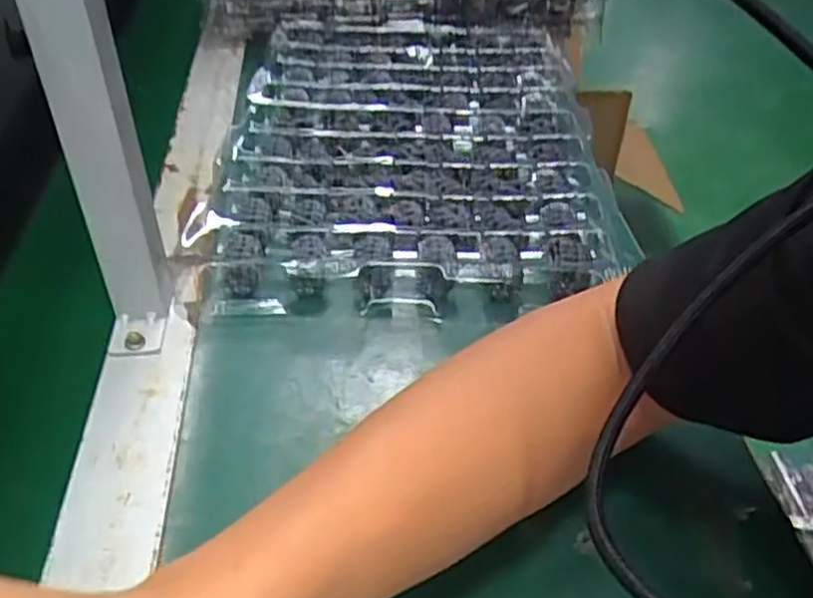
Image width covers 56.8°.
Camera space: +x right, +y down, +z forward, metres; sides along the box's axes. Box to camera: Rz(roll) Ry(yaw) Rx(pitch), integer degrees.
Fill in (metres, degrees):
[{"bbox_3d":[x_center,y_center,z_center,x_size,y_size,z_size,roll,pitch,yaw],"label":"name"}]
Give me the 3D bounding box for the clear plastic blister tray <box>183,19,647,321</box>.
[{"bbox_3d":[0.001,-0.132,0.599,0.280,0.031,0.400,0,41,1],"label":"clear plastic blister tray"}]

